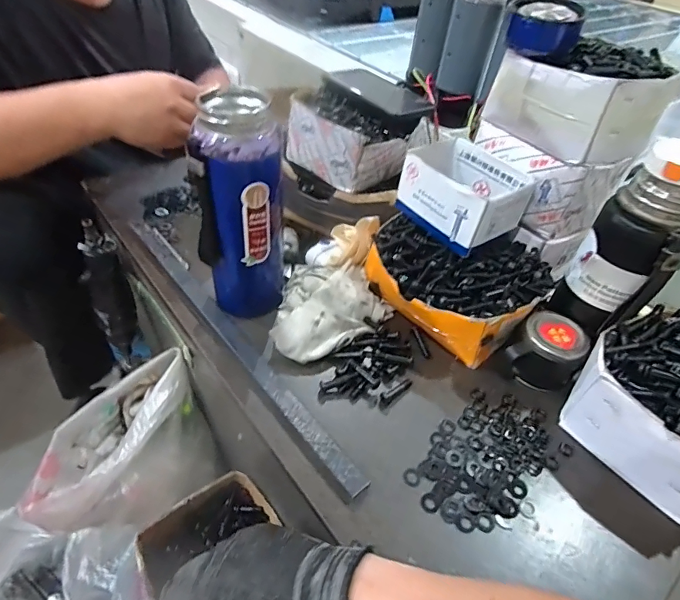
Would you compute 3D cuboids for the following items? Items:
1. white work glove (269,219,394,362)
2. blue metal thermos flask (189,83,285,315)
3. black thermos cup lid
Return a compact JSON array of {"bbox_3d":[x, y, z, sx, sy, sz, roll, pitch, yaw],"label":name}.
[{"bbox_3d":[-0.002,-0.014,0.486,0.117,0.047,0.180,8,45,2],"label":"white work glove"},{"bbox_3d":[-0.097,-0.083,0.435,0.083,0.209,0.074,-6,46,-9],"label":"blue metal thermos flask"},{"bbox_3d":[0.209,0.054,0.446,0.066,0.053,0.073,32,52,25],"label":"black thermos cup lid"}]

